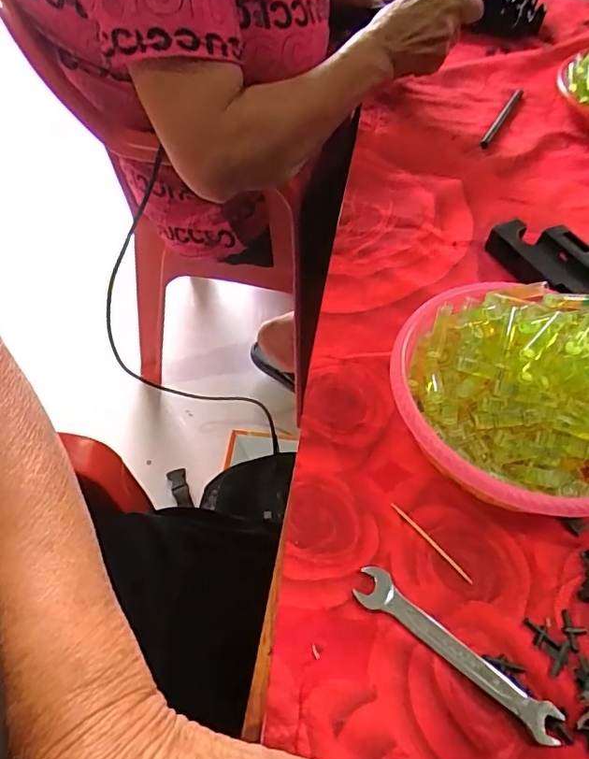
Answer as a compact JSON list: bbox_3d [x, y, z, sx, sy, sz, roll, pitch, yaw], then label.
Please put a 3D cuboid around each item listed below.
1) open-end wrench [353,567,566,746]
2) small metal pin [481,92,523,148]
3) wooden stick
[{"bbox_3d":[0.084,0.143,0.278,0.114,0.005,0.020,32,59,19],"label":"open-end wrench"},{"bbox_3d":[0.247,-0.313,0.620,0.010,0.004,0.158,26,57,15],"label":"small metal pin"},{"bbox_3d":[0.082,0.097,0.313,0.004,0.004,0.062,-34,62,-24],"label":"wooden stick"}]

